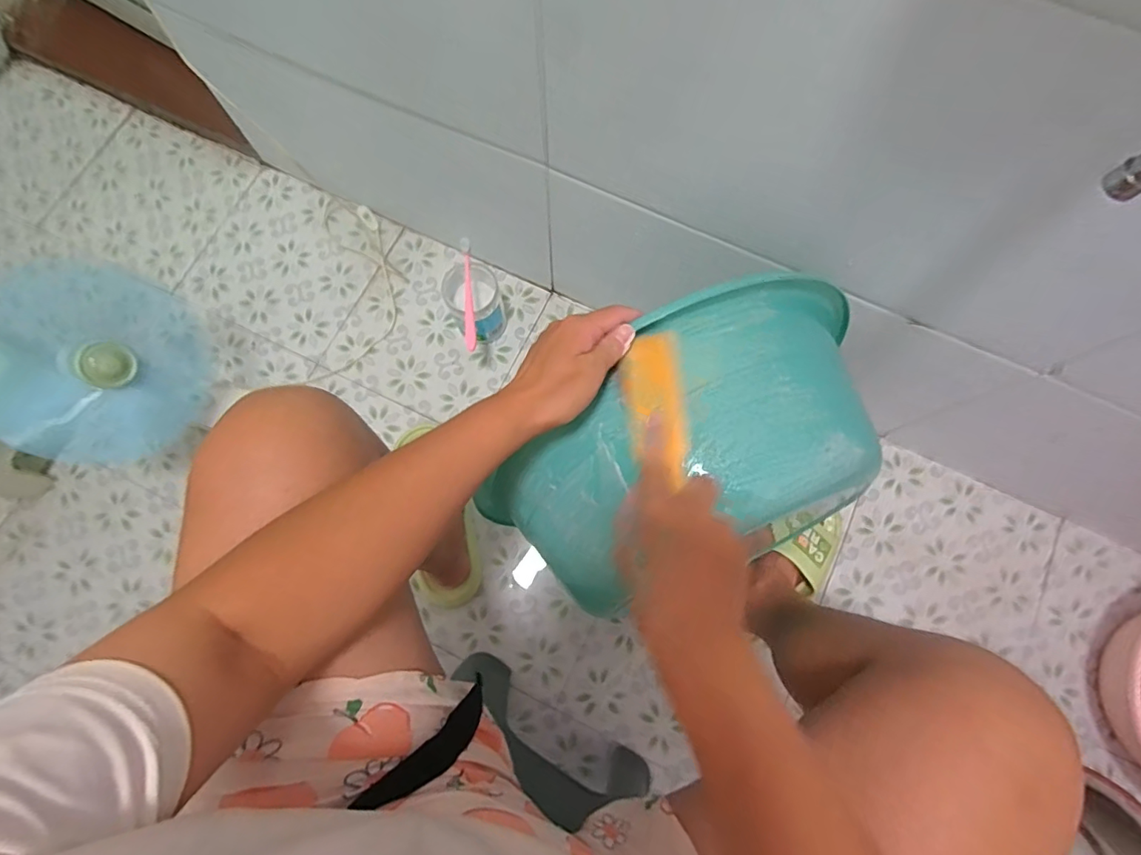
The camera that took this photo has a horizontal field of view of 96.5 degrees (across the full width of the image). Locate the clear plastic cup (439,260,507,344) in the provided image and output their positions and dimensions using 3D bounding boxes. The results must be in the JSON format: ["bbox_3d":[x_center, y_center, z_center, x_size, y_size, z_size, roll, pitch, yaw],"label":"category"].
[{"bbox_3d":[-0.150,-0.208,0.820,0.101,0.121,0.095,44,80,9],"label":"clear plastic cup"}]

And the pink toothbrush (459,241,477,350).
[{"bbox_3d":[-0.153,-0.203,0.759,0.015,0.019,0.178,-5,77,-2],"label":"pink toothbrush"}]

